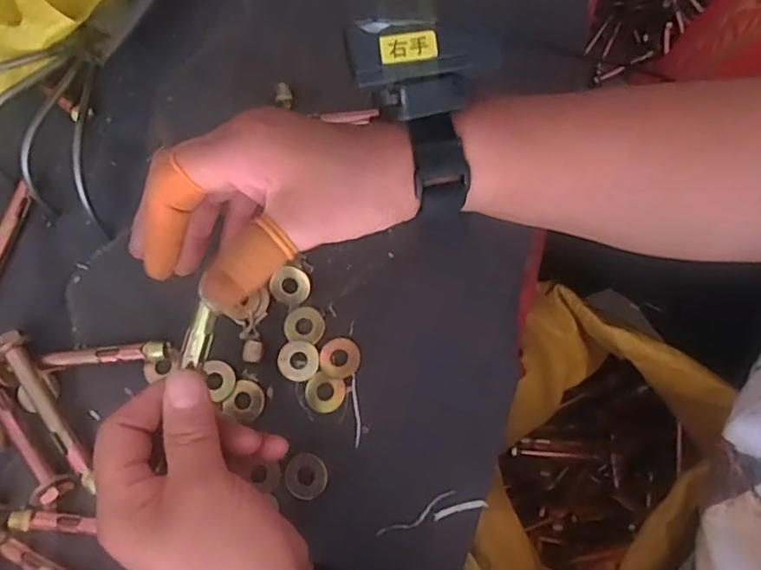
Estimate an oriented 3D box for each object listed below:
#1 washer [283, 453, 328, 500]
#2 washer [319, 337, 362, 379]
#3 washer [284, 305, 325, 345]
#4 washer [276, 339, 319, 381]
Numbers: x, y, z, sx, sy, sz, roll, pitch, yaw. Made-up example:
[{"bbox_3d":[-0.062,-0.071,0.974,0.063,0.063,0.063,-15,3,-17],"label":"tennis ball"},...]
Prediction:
[{"bbox_3d":[-0.042,0.109,0.328,0.024,0.004,0.025,0,77,2],"label":"washer"},{"bbox_3d":[-0.024,0.043,0.342,0.024,0.004,0.024,0,77,2],"label":"washer"},{"bbox_3d":[-0.046,0.023,0.351,0.024,0.004,0.022,0,77,2],"label":"washer"},{"bbox_3d":[-0.049,0.045,0.344,0.024,0.004,0.023,0,77,2],"label":"washer"}]

